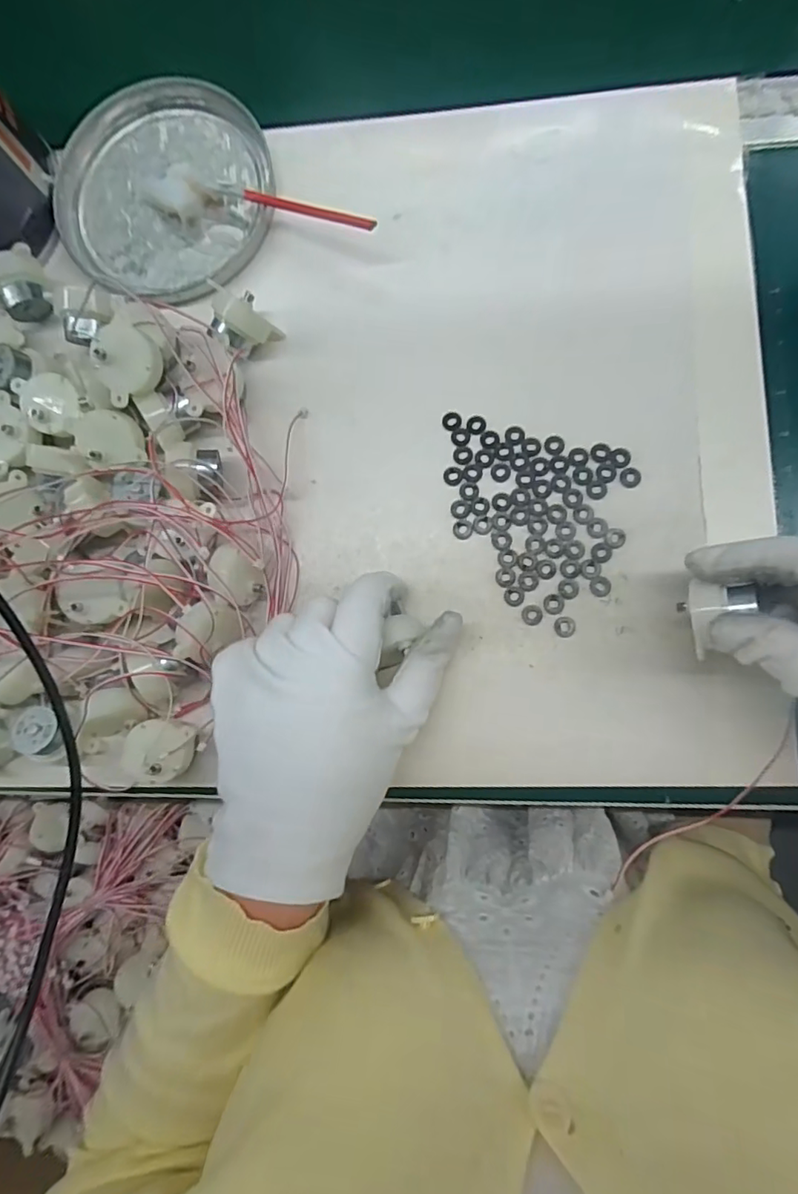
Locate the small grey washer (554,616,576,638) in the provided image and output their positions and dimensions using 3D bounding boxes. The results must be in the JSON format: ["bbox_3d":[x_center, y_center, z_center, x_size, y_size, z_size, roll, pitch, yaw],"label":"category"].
[{"bbox_3d":[0.086,0.016,0.278,0.010,0.004,0.011,-1,85,6],"label":"small grey washer"}]

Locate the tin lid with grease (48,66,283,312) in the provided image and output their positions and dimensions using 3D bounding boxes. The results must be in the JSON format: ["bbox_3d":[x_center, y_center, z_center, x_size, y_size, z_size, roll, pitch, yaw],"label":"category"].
[{"bbox_3d":[-0.140,-0.243,0.323,0.134,0.013,0.127,-1,85,6],"label":"tin lid with grease"}]

